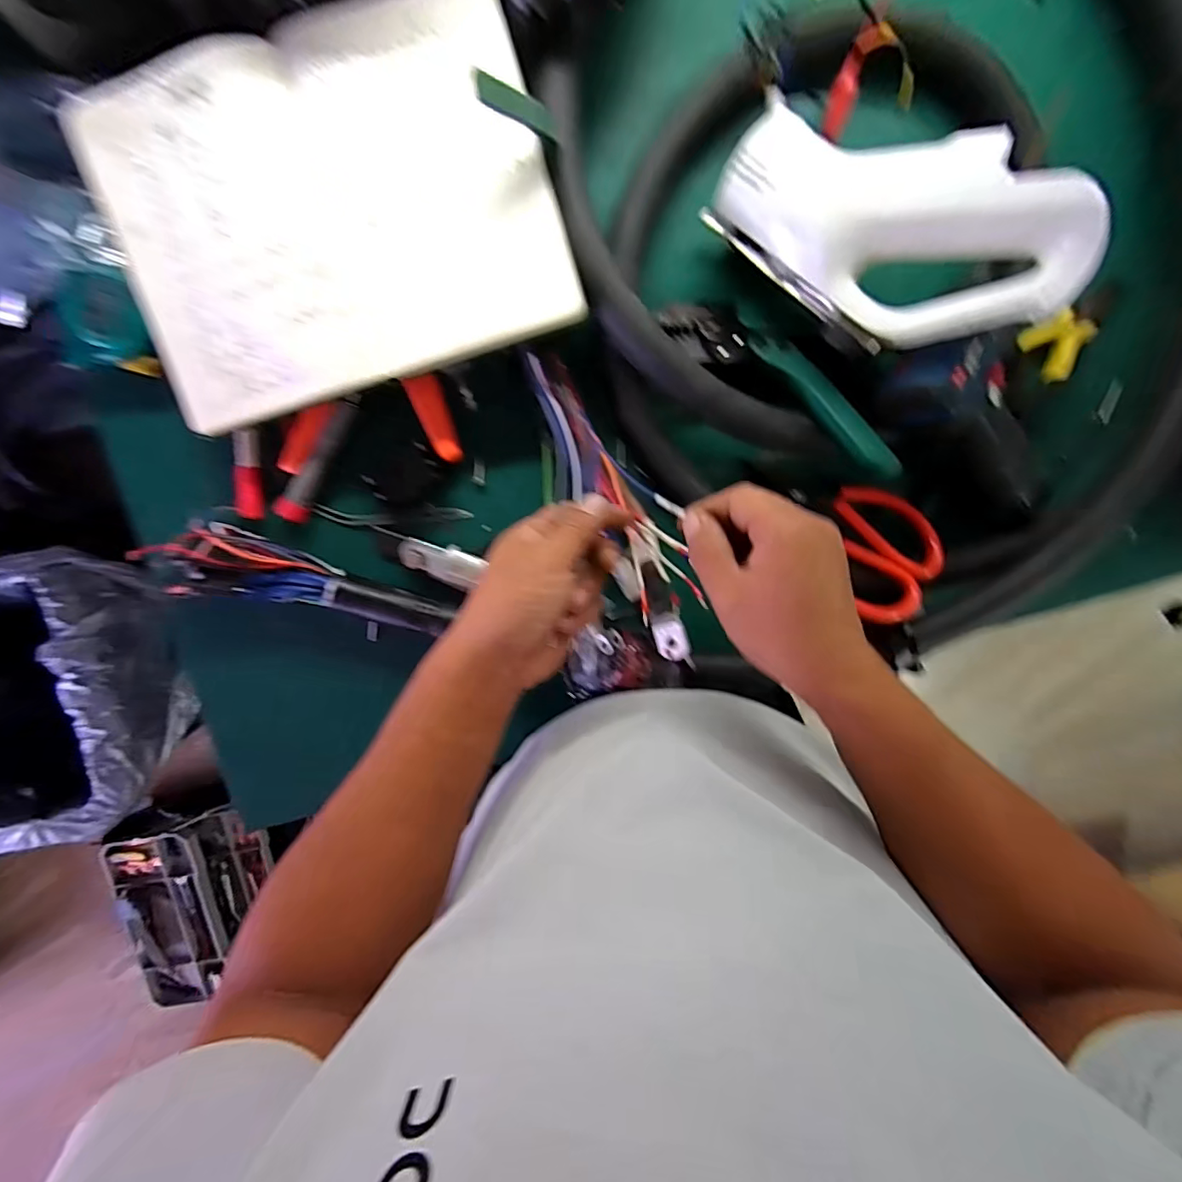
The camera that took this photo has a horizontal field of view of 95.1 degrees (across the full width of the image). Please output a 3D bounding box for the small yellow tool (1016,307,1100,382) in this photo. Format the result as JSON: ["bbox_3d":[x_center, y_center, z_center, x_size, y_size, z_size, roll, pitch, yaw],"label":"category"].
[{"bbox_3d":[0.397,-0.213,0.458,0.045,0.021,0.056,44,91,-9],"label":"small yellow tool"}]

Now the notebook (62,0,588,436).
[{"bbox_3d":[-0.171,-0.249,0.359,0.286,0.029,0.213,-16,98,-3],"label":"notebook"}]

